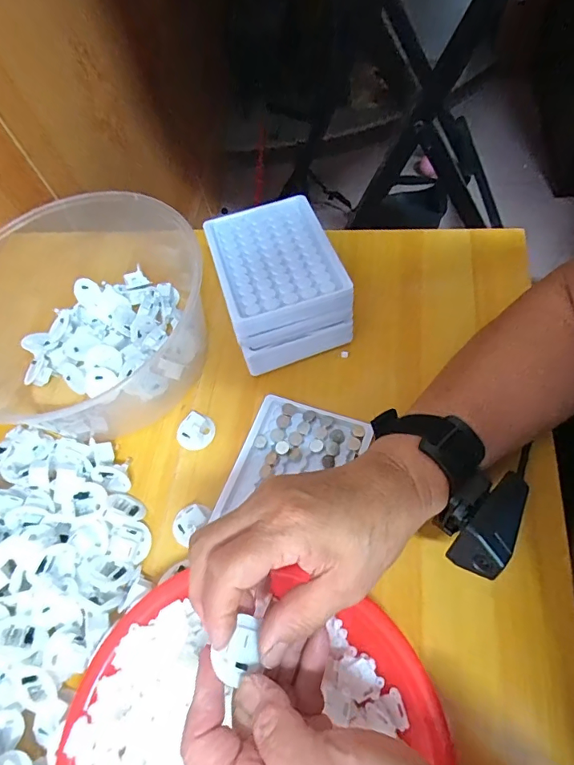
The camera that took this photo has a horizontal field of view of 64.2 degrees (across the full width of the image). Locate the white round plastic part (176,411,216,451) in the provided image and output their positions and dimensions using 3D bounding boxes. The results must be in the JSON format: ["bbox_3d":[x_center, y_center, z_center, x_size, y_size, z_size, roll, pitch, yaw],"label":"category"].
[{"bbox_3d":[-0.079,0.042,0.396,0.028,0.012,0.031,14,65,17],"label":"white round plastic part"}]

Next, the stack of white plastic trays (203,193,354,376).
[{"bbox_3d":[-0.008,-0.092,0.415,0.099,0.072,0.134,-19,60,-1],"label":"stack of white plastic trays"}]

